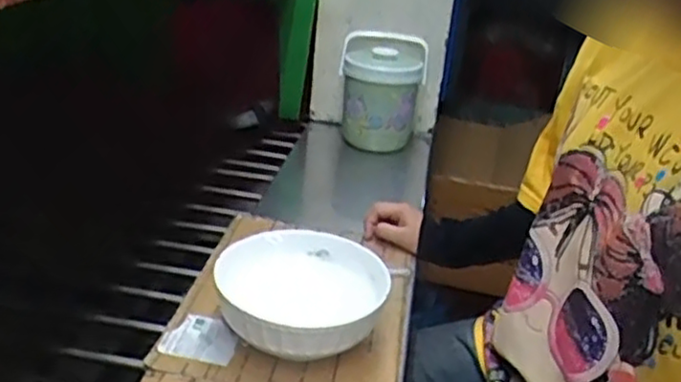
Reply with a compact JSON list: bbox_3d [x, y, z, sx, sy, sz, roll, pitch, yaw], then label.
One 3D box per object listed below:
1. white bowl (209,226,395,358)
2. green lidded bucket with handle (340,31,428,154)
[{"bbox_3d":[-0.040,0.117,0.758,0.170,0.078,0.175,5,24,-2],"label":"white bowl"},{"bbox_3d":[0.073,-0.178,1.350,0.156,0.191,0.117,8,24,3],"label":"green lidded bucket with handle"}]

